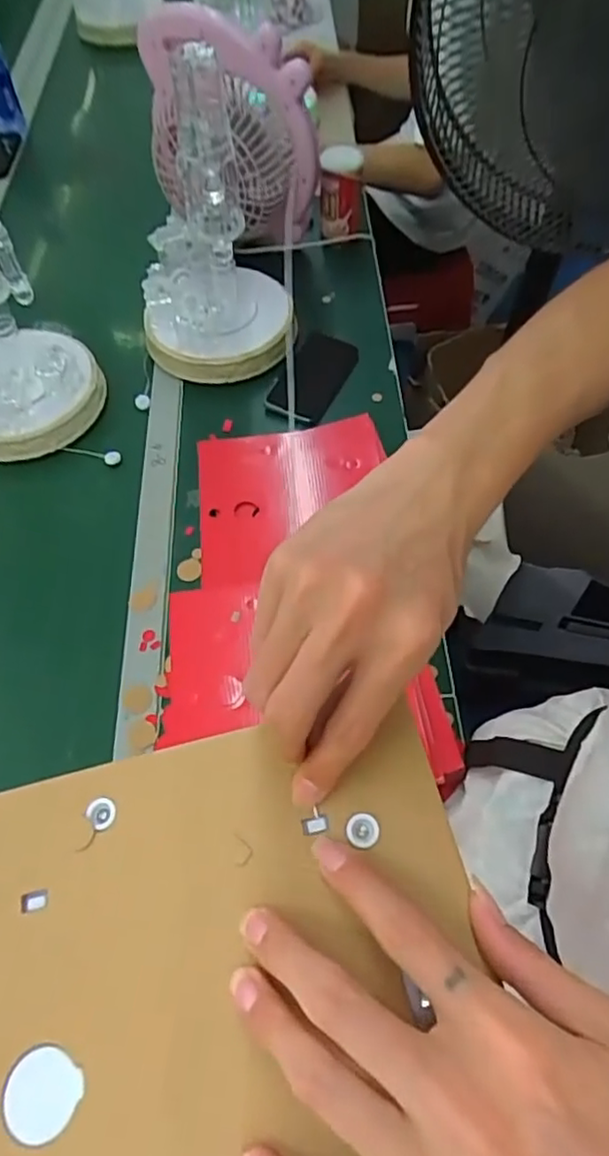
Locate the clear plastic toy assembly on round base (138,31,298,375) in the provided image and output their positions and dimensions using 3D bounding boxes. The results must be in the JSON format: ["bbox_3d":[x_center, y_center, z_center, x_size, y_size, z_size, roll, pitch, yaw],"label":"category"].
[{"bbox_3d":[-0.123,-0.430,0.788,0.203,0.307,0.187,-9,59,-3],"label":"clear plastic toy assembly on round base"}]

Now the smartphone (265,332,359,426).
[{"bbox_3d":[0.010,-0.277,0.875,0.082,0.011,0.148,26,65,5],"label":"smartphone"}]

